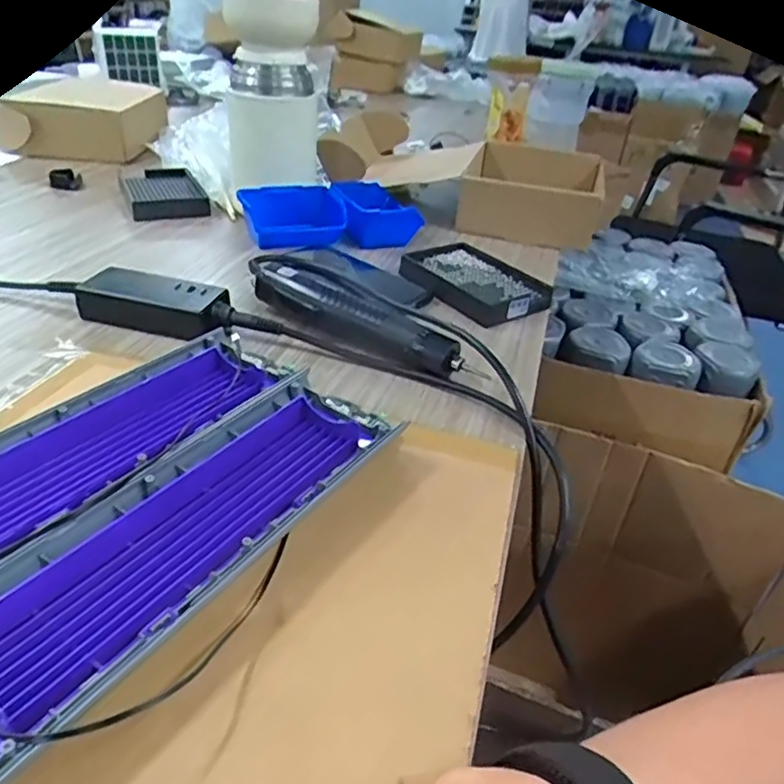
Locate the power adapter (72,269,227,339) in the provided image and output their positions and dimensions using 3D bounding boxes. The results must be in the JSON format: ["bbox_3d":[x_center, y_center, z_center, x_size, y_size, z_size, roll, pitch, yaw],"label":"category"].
[{"bbox_3d":[-0.199,-0.075,0.535,0.125,0.031,0.049,12,34,11],"label":"power adapter"}]

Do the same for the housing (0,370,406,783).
[{"bbox_3d":[-0.104,0.070,0.322,0.089,0.033,0.291,23,37,25],"label":"housing"}]

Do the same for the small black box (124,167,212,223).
[{"bbox_3d":[-0.294,-0.258,0.811,0.088,0.021,0.158,-11,36,-23],"label":"small black box"}]

